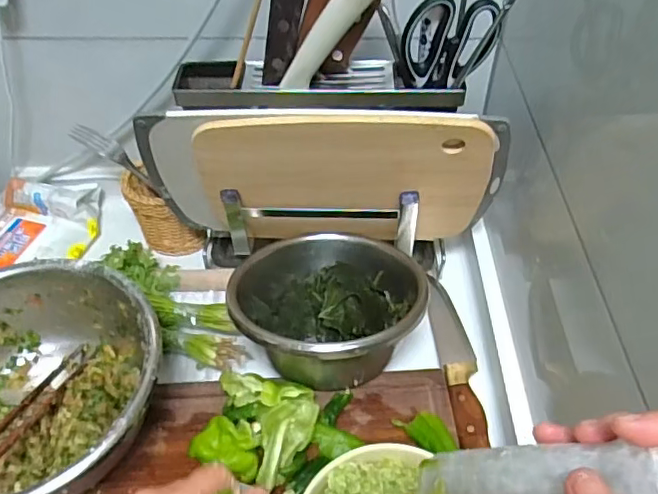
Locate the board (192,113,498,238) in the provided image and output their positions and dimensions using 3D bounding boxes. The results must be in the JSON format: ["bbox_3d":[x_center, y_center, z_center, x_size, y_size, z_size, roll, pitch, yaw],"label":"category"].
[{"bbox_3d":[0.020,-0.061,0.575,0.274,0.199,0.018,1,60,4],"label":"board"}]

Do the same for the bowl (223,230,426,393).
[{"bbox_3d":[-0.005,0.065,0.589,0.192,0.094,0.167,17,49,15],"label":"bowl"}]

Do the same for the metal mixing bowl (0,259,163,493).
[{"bbox_3d":[-0.257,0.132,0.505,0.221,0.100,0.215,0,47,0],"label":"metal mixing bowl"}]

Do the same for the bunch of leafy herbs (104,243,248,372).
[{"bbox_3d":[-0.182,0.056,0.638,0.067,0.035,0.234,-34,55,-27],"label":"bunch of leafy herbs"}]

